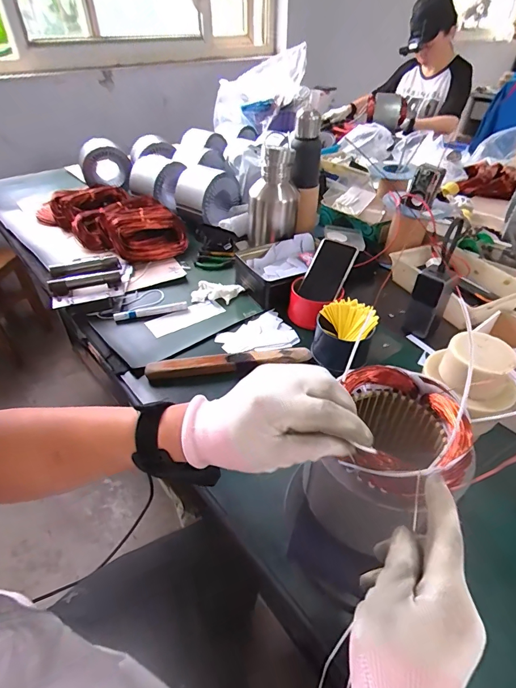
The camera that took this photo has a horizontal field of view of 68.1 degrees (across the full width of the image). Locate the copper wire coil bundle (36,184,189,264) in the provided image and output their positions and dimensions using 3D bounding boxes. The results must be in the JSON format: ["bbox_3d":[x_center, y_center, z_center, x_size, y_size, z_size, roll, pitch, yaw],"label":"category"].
[{"bbox_3d":[-0.382,-0.335,1.022,0.460,0.084,0.203,27,48,27],"label":"copper wire coil bundle"}]

